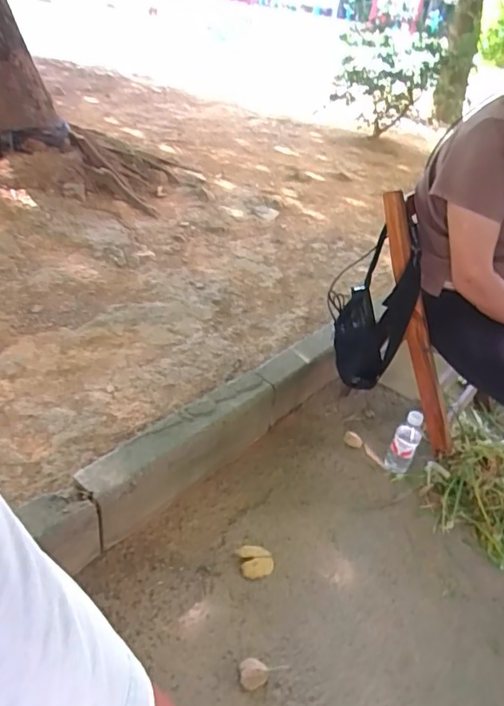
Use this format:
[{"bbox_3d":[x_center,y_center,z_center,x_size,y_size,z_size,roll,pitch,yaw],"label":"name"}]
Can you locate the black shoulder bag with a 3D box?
[{"bbox_3d":[0.286,-0.080,1.223,0.106,0.317,0.153,-11,40,-26],"label":"black shoulder bag"}]

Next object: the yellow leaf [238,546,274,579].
[{"bbox_3d":[0.010,0.399,0.983,0.065,0.022,0.066,0,36,-11],"label":"yellow leaf"}]

